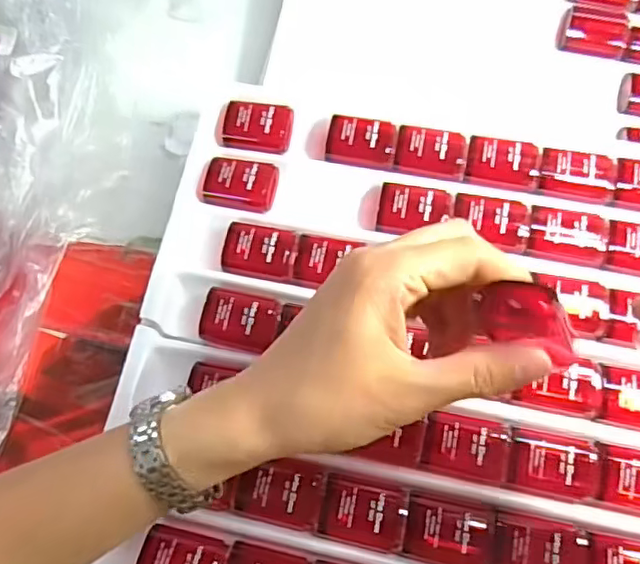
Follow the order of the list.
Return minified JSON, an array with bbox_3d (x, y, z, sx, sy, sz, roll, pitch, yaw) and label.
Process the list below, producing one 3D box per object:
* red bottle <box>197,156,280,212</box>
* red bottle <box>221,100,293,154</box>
[{"bbox_3d":[-0.051,-0.060,0.362,0.046,0.017,0.030,12,73,6],"label":"red bottle"},{"bbox_3d":[-0.039,-0.098,0.374,0.043,0.017,0.028,8,72,5],"label":"red bottle"}]

